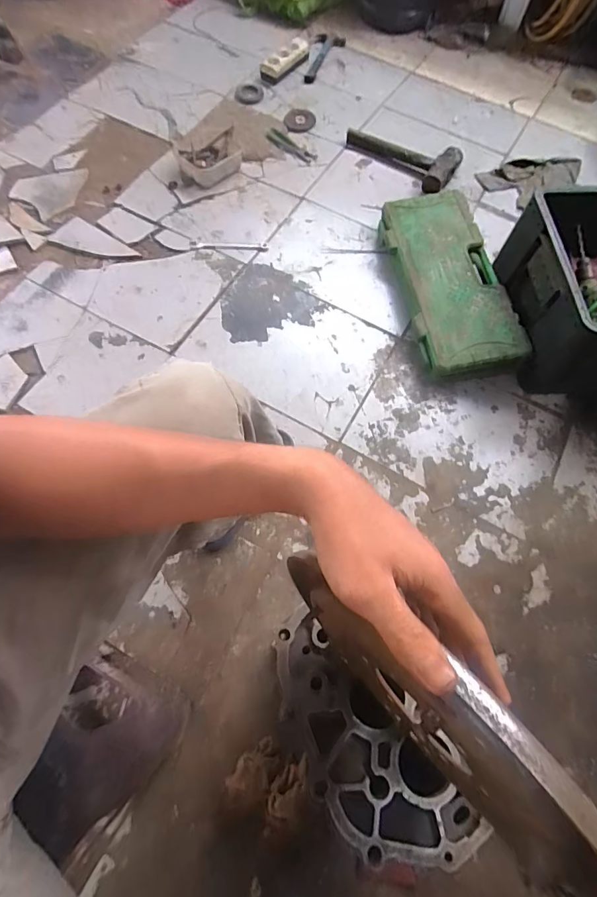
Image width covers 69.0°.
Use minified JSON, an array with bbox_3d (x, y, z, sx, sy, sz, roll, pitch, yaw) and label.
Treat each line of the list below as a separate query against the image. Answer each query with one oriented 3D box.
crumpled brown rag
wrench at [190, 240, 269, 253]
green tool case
[{"bbox_3d":[-0.041,0.462,0.608,0.100,0.066,0.081,28,68,8],"label":"crumpled brown rag"},{"bbox_3d":[-0.170,-0.498,1.068,0.189,0.004,0.029,2,68,-1],"label":"wrench"},{"bbox_3d":[0.331,-0.375,0.988,0.202,0.085,0.488,-7,68,-7],"label":"green tool case"}]

